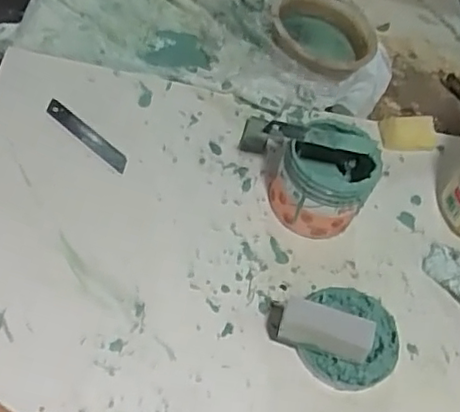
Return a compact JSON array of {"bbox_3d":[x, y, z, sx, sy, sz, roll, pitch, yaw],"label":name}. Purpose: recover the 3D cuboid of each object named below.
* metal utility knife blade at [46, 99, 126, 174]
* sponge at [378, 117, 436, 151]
[{"bbox_3d":[-0.130,-0.065,0.569,0.093,0.005,0.016,39,70,10],"label":"metal utility knife blade"},{"bbox_3d":[0.181,-0.073,0.636,0.058,0.009,0.034,-4,95,-5],"label":"sponge"}]

